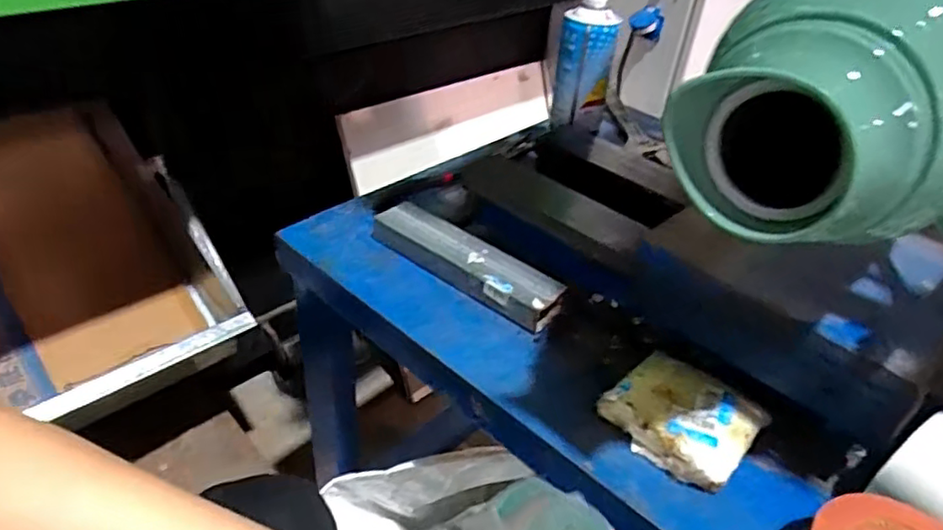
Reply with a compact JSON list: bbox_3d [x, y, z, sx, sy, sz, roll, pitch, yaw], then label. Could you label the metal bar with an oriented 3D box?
[{"bbox_3d":[-0.006,-0.004,0.605,0.196,0.030,0.055,29,43,27],"label":"metal bar"}]

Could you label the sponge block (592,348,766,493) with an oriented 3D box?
[{"bbox_3d":[0.158,0.114,0.474,0.082,0.029,0.096,-28,49,-36],"label":"sponge block"}]

